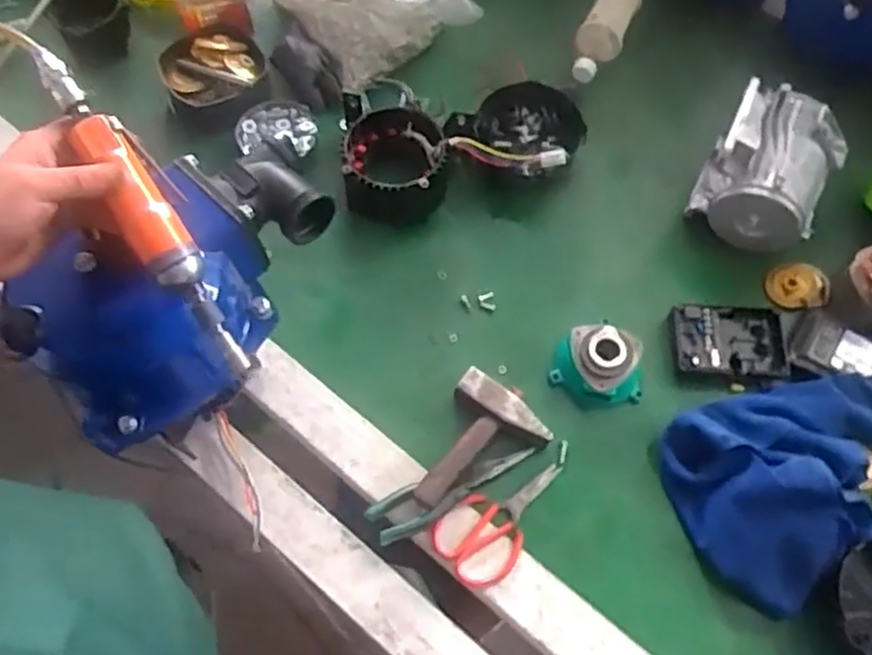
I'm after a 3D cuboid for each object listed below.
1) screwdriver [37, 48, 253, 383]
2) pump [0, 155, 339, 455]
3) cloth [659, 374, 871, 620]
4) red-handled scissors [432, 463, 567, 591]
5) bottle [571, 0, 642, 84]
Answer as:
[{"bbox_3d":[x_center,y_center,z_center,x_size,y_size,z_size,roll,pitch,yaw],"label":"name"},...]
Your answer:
[{"bbox_3d":[-0.223,-0.091,0.572,0.048,0.034,0.278,-32,94,-14],"label":"screwdriver"},{"bbox_3d":[-0.227,-0.038,0.676,0.150,0.166,0.287,40,71,17],"label":"pump"},{"bbox_3d":[0.391,0.154,0.784,0.270,0.084,0.214,-22,67,-10],"label":"cloth"},{"bbox_3d":[0.073,0.200,0.788,0.086,0.019,0.157,42,72,18],"label":"red-handled scissors"},{"bbox_3d":[0.256,-0.449,1.076,0.060,0.073,0.240,22,67,10],"label":"bottle"}]

